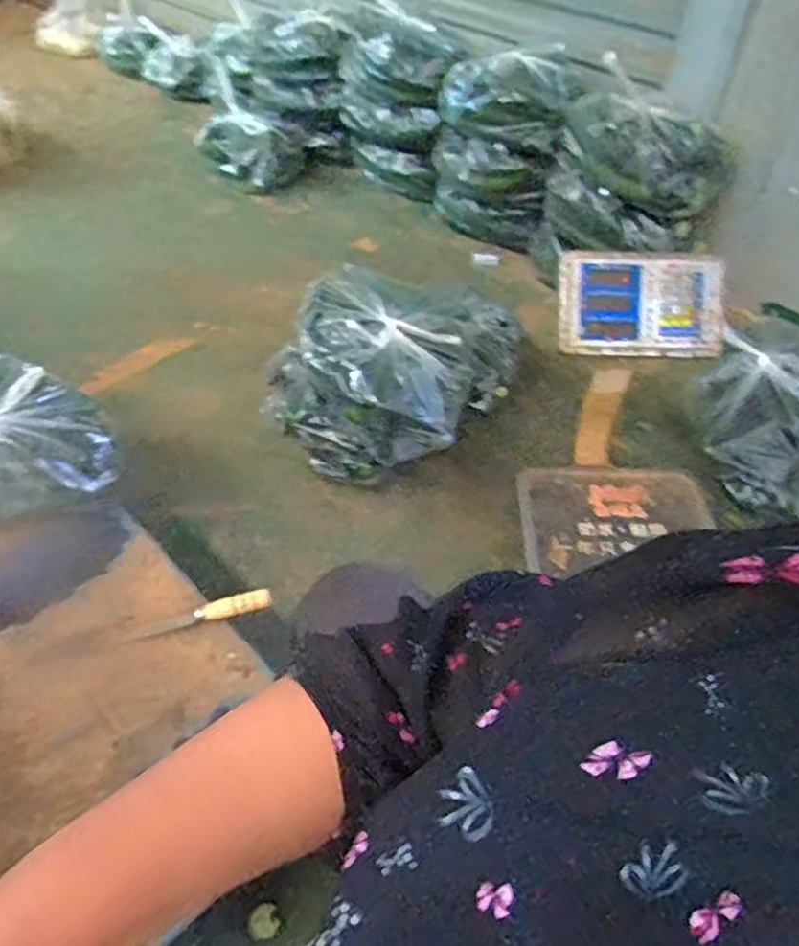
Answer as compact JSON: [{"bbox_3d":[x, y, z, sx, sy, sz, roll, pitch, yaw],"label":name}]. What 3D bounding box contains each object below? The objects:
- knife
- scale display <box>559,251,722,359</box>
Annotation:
[{"bbox_3d":[-0.252,0.183,0.873,0.177,0.019,0.026,-15,49,-15],"label":"knife"},{"bbox_3d":[0.368,-0.252,1.026,0.255,0.153,0.041,0,11,-4],"label":"scale display"}]

